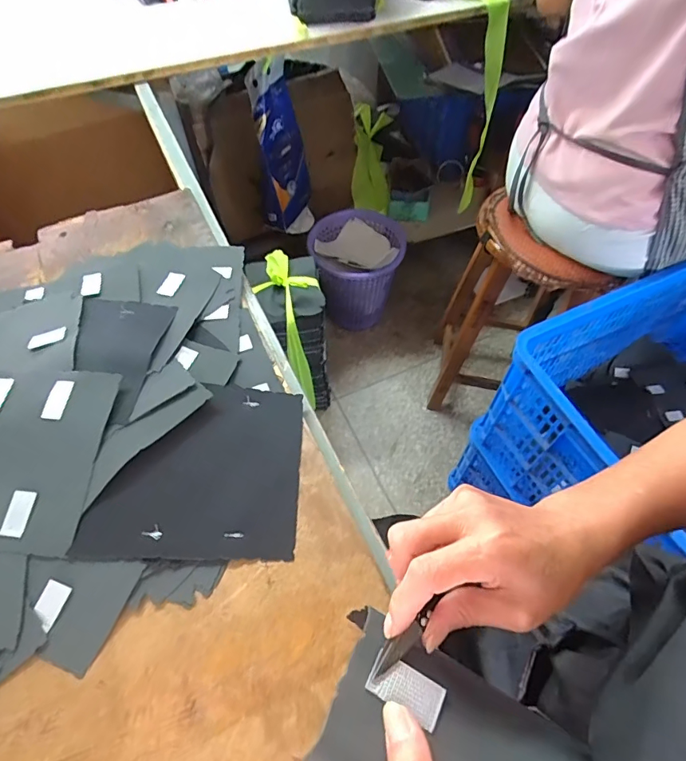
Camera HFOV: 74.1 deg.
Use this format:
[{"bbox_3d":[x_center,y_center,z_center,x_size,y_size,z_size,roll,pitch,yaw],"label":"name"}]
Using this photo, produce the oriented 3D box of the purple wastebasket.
[{"bbox_3d":[0.033,-0.315,1.379,0.265,0.286,0.265,0,58,0],"label":"purple wastebasket"}]

